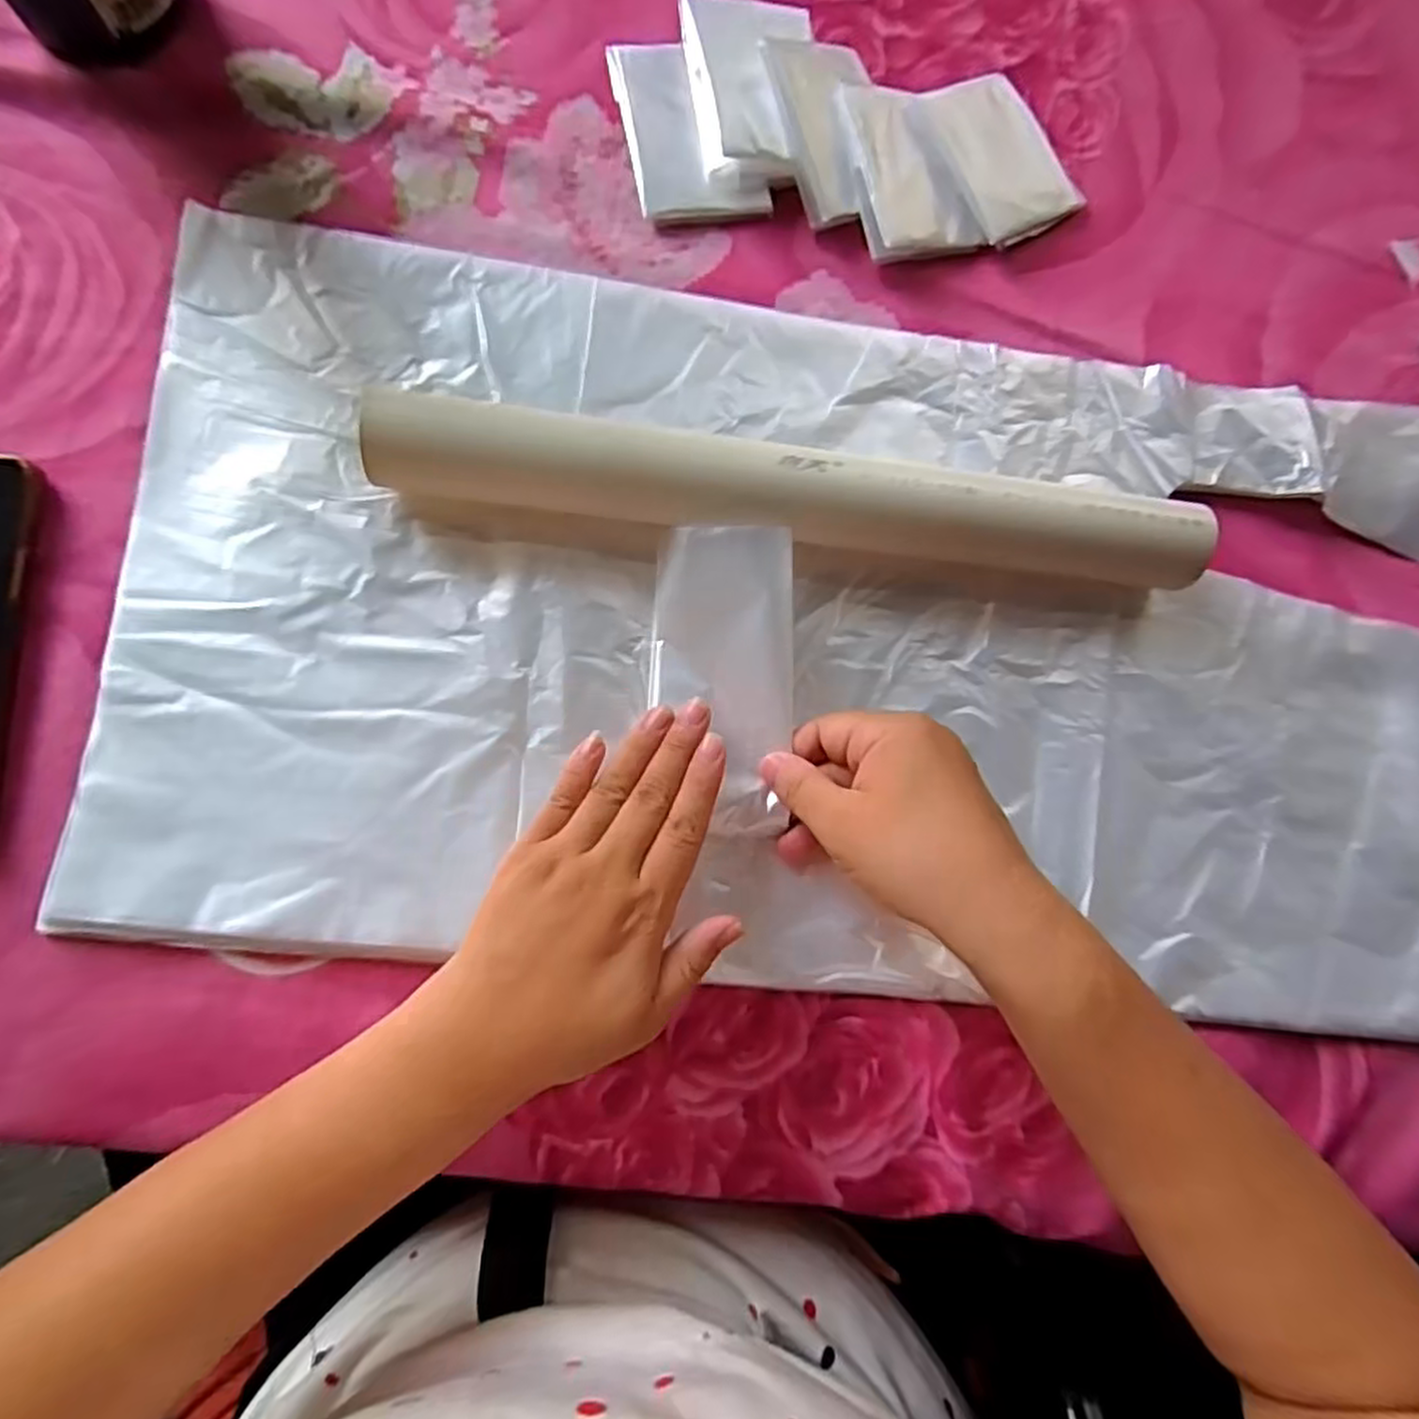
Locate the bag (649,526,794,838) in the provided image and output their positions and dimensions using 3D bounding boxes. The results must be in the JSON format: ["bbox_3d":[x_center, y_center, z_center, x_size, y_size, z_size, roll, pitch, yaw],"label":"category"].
[{"bbox_3d":[0.005,-0.011,0.319,0.061,0.011,0.127,1,98,13],"label":"bag"}]

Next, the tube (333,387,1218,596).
[{"bbox_3d":[0.039,-0.089,0.320,0.347,0.046,0.033,6,82,-5],"label":"tube"}]

